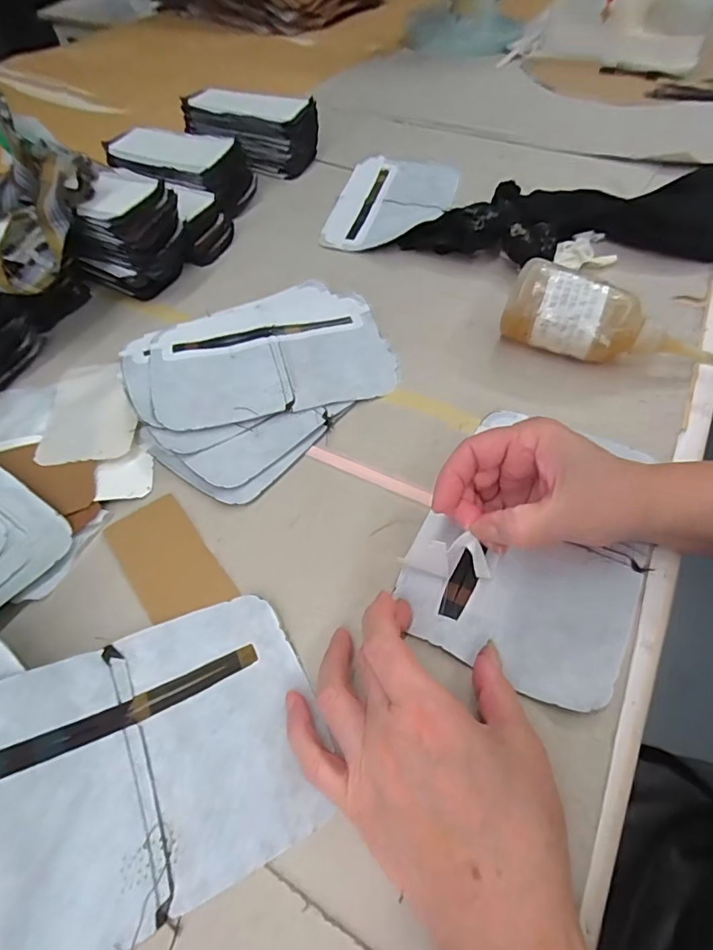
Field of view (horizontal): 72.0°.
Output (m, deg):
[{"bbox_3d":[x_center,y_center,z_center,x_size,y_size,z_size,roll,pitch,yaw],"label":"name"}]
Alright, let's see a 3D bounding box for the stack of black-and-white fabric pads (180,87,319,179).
[{"bbox_3d":[-0.139,-0.435,0.629,0.163,0.079,0.061,19,58,14],"label":"stack of black-and-white fabric pads"}]

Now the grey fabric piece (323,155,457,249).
[{"bbox_3d":[0.041,-0.317,0.570,0.128,0.025,0.198,12,56,10],"label":"grey fabric piece"}]

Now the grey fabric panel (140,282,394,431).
[{"bbox_3d":[-0.076,-0.108,0.422,0.197,0.011,0.142,-13,56,-7],"label":"grey fabric panel"}]

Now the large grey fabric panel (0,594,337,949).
[{"bbox_3d":[-0.113,0.139,0.236,0.183,0.051,0.129,-24,58,-14],"label":"large grey fabric panel"}]

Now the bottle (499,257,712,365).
[{"bbox_3d":[0.205,-0.108,0.384,0.177,0.063,0.053,29,60,20],"label":"bottle"}]

